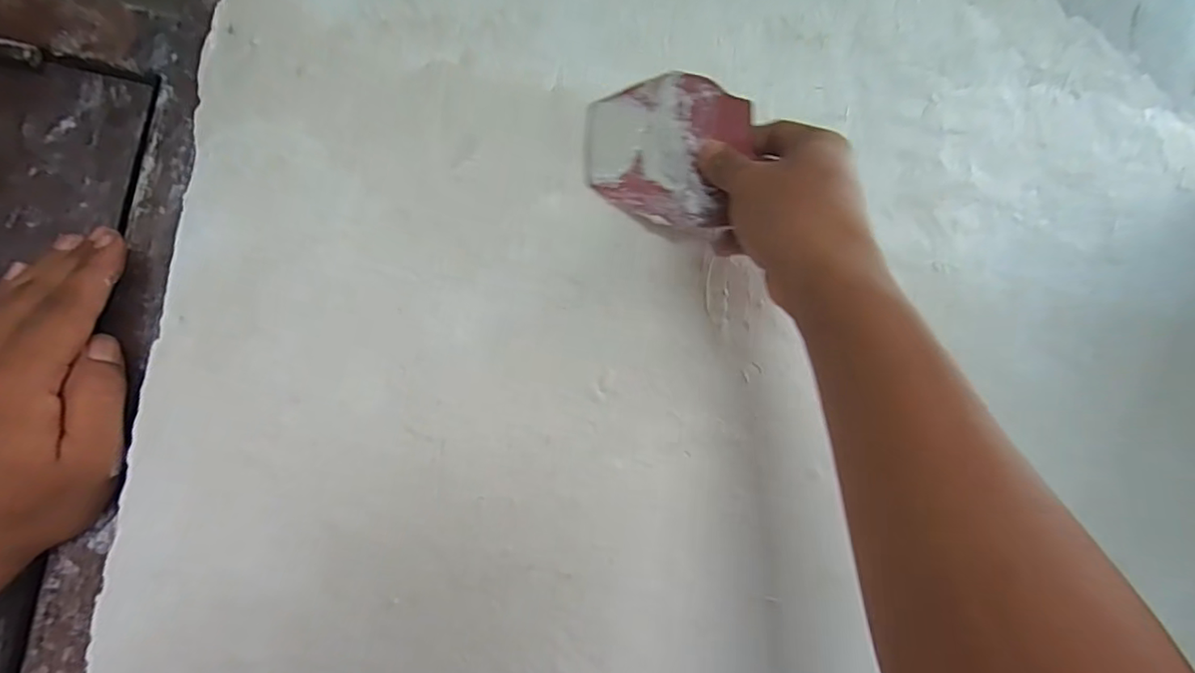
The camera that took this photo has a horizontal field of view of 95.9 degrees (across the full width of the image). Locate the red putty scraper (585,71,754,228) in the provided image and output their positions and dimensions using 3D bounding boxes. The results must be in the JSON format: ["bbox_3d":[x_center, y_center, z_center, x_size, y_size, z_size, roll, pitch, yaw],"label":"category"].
[{"bbox_3d":[0.043,-0.119,0.338,0.098,0.094,0.006,7,-9,3],"label":"red putty scraper"}]

